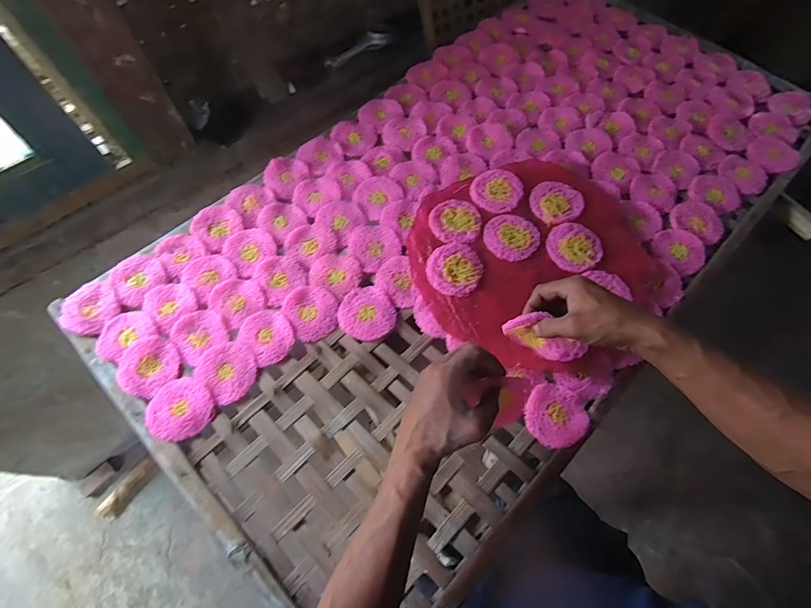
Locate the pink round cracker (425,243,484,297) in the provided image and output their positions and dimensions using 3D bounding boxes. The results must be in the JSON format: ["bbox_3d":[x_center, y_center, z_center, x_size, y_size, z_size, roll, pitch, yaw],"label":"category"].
[{"bbox_3d":[0.071,-0.052,0.591,0.078,0.012,0.081,0,66,0],"label":"pink round cracker"}]

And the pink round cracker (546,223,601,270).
[{"bbox_3d":[0.253,-0.086,0.609,0.077,0.006,0.079,0,66,0],"label":"pink round cracker"}]

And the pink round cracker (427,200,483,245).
[{"bbox_3d":[0.077,-0.127,0.627,0.078,0.006,0.076,0,66,0],"label":"pink round cracker"}]

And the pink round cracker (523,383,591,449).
[{"bbox_3d":[0.188,0.140,0.515,0.070,0.013,0.077,0,66,0],"label":"pink round cracker"}]

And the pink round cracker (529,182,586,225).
[{"bbox_3d":[0.239,-0.162,0.644,0.083,0.006,0.079,0,66,0],"label":"pink round cracker"}]

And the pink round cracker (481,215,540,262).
[{"bbox_3d":[0.161,-0.101,0.618,0.082,0.006,0.076,0,66,0],"label":"pink round cracker"}]

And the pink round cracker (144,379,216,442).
[{"bbox_3d":[-0.287,0.132,0.515,0.080,0.010,0.074,0,66,0],"label":"pink round cracker"}]

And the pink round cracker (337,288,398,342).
[{"bbox_3d":[-0.055,0.013,0.571,0.076,0.004,0.079,0,66,0],"label":"pink round cracker"}]

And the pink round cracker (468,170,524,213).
[{"bbox_3d":[0.145,-0.182,0.651,0.080,0.008,0.078,0,66,0],"label":"pink round cracker"}]

